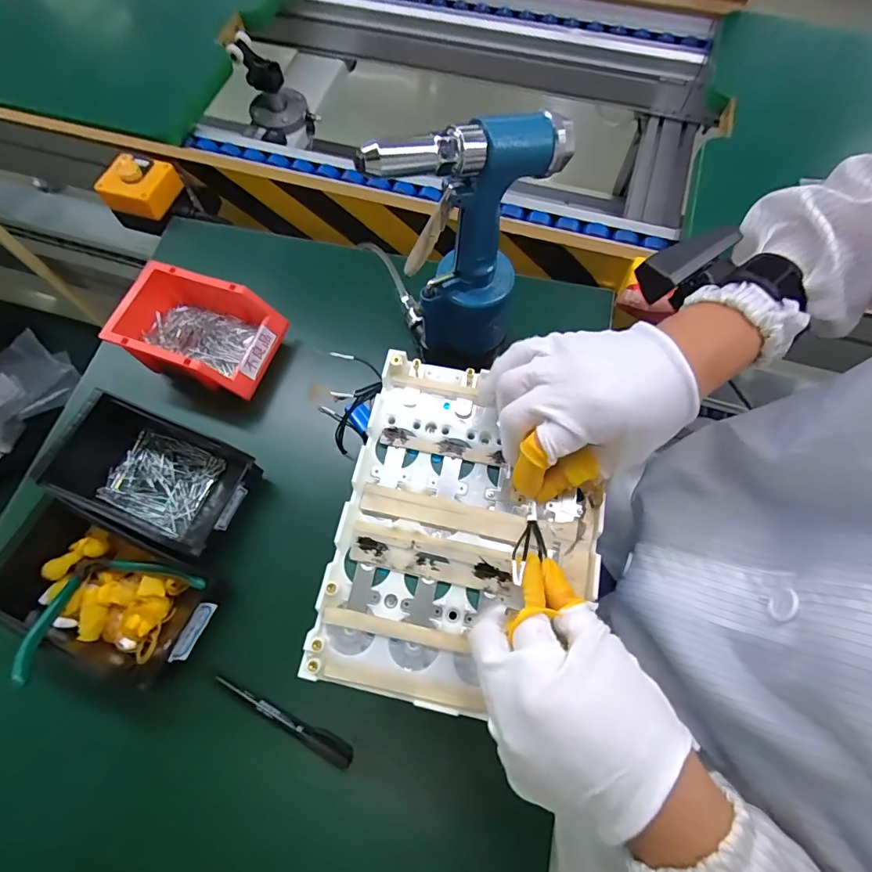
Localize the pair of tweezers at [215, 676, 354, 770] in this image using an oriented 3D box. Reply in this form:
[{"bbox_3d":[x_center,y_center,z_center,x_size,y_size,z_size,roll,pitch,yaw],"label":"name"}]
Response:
[{"bbox_3d":[-0.136,0.252,0.402,0.136,0.010,0.017,21,71,9],"label":"pair of tweezers"}]

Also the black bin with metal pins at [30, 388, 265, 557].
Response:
[{"bbox_3d":[-0.289,0.039,0.458,0.203,0.081,0.105,21,71,9],"label":"black bin with metal pins"}]

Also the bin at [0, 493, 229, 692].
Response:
[{"bbox_3d":[-0.301,0.139,0.408,0.192,0.065,0.114,23,71,10],"label":"bin"}]

